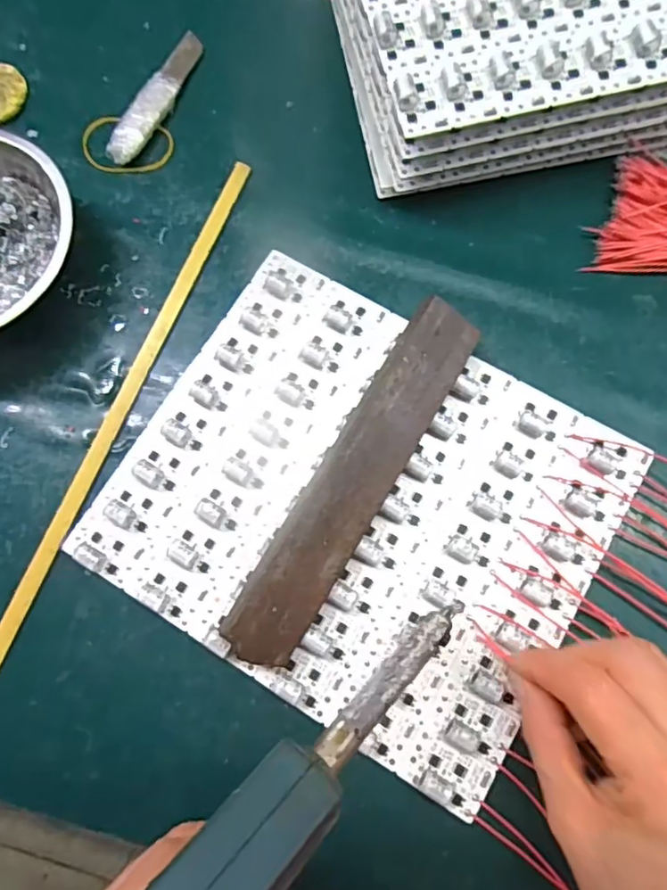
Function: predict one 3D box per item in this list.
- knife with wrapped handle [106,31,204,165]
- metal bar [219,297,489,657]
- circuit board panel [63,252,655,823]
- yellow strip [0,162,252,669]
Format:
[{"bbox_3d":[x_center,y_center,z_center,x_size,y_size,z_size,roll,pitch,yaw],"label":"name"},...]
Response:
[{"bbox_3d":[-0.111,-0.221,0.369,0.021,0.011,0.105,22,77,7],"label":"knife with wrapped handle"},{"bbox_3d":[0.013,0.015,0.290,0.044,0.006,0.196,35,78,-16],"label":"metal bar"},{"bbox_3d":[0.014,0.028,0.303,0.236,0.011,0.199,31,78,9],"label":"circuit board panel"},{"bbox_3d":[-0.112,-0.027,0.323,0.013,0.004,0.309,20,77,7],"label":"yellow strip"}]

